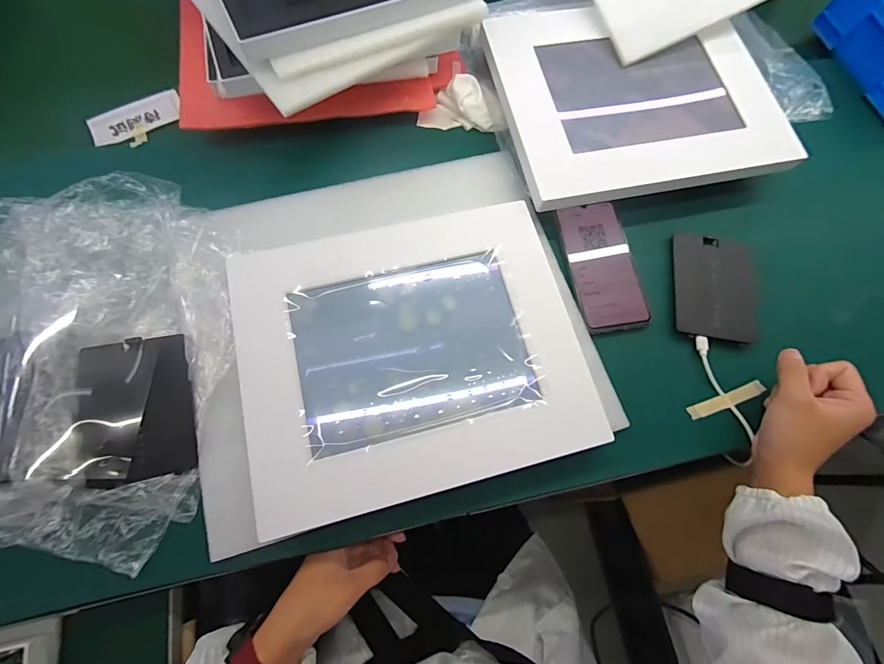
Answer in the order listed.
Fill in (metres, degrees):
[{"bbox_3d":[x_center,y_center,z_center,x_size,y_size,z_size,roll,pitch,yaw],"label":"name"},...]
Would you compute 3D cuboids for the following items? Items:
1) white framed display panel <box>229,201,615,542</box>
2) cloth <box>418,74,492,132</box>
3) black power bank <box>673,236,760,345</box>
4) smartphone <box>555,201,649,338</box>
[{"bbox_3d":[-0.024,0.013,0.359,0.299,0.020,0.252,-12,74,-8],"label":"white framed display panel"},{"bbox_3d":[0.016,-0.274,0.464,0.084,0.024,0.058,4,72,-2],"label":"cloth"},{"bbox_3d":[0.294,-0.049,0.414,0.088,0.005,0.118,9,77,0],"label":"black power bank"},{"bbox_3d":[0.170,-0.071,0.414,0.070,0.009,0.144,-8,77,-4],"label":"smartphone"}]

